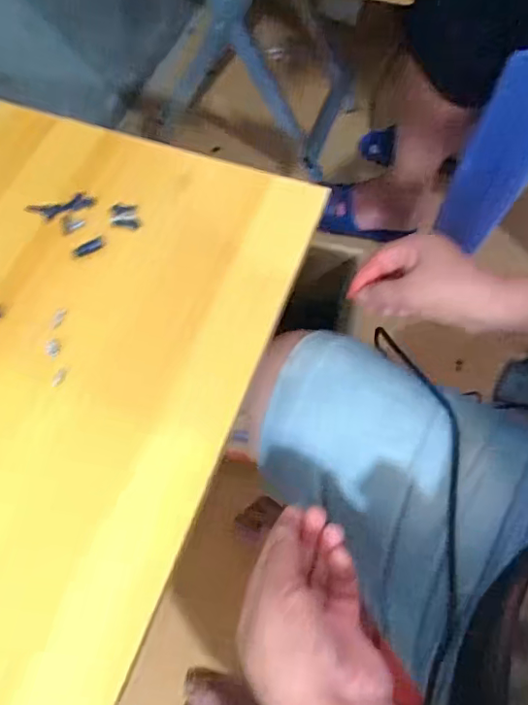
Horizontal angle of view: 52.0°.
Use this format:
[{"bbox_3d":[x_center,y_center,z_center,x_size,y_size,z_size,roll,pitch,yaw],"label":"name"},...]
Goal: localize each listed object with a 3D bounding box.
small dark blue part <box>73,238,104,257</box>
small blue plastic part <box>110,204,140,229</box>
[{"bbox_3d":[-0.131,-0.078,0.404,0.024,0.004,0.008,-34,66,-16],"label":"small dark blue part"},{"bbox_3d":[-0.107,-0.105,0.416,0.023,0.004,0.020,2,62,2],"label":"small blue plastic part"}]

